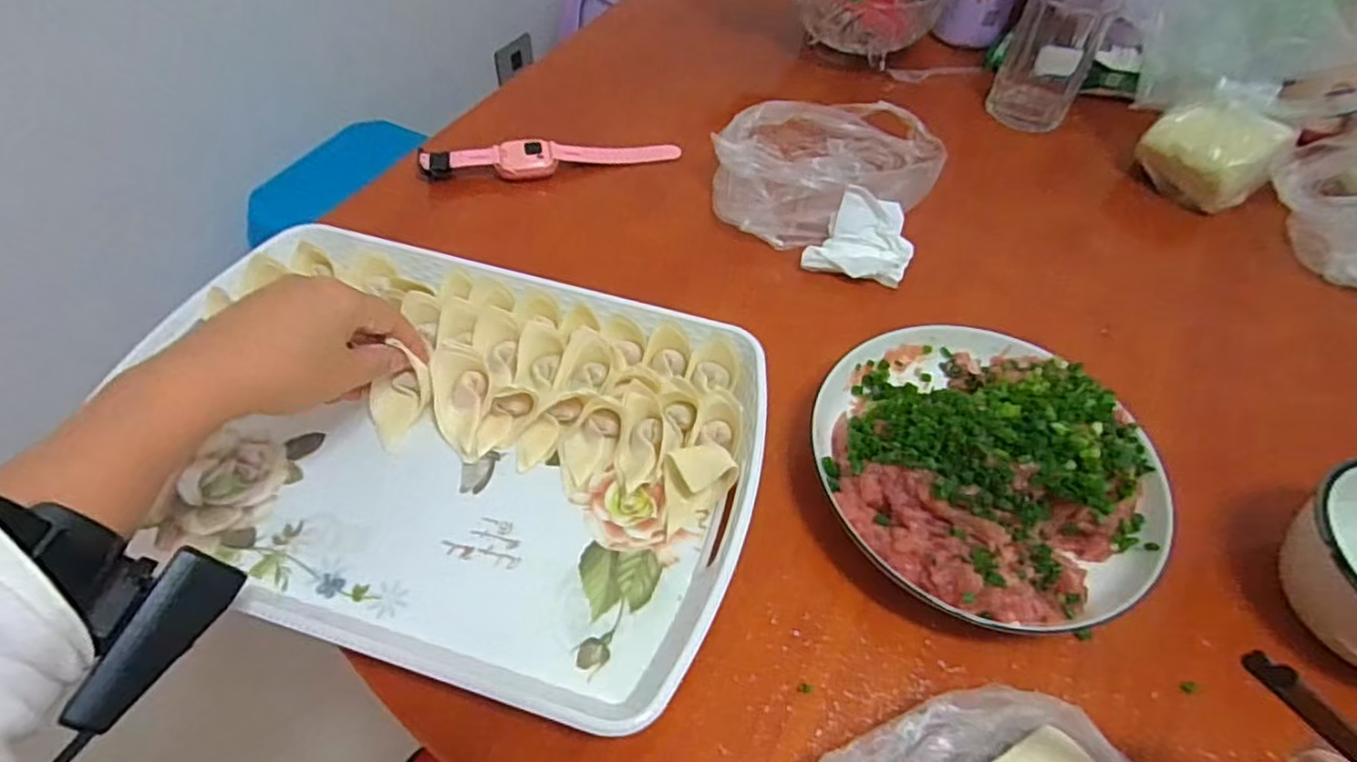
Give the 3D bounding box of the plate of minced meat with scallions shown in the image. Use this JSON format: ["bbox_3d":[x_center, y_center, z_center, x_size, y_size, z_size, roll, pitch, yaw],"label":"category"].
[{"bbox_3d":[0.169,0.045,0.392,0.180,0.063,0.186,2,51,-3],"label":"plate of minced meat with scallions"}]

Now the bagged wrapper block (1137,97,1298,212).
[{"bbox_3d":[0.443,-0.190,0.588,0.066,0.071,0.085,-30,59,-25],"label":"bagged wrapper block"}]

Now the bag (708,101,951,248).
[{"bbox_3d":[0.122,-0.184,0.575,0.211,0.053,0.141,-26,57,-23],"label":"bag"}]

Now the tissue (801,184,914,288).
[{"bbox_3d":[0.138,-0.109,0.522,0.073,0.044,0.067,15,52,8],"label":"tissue"}]

